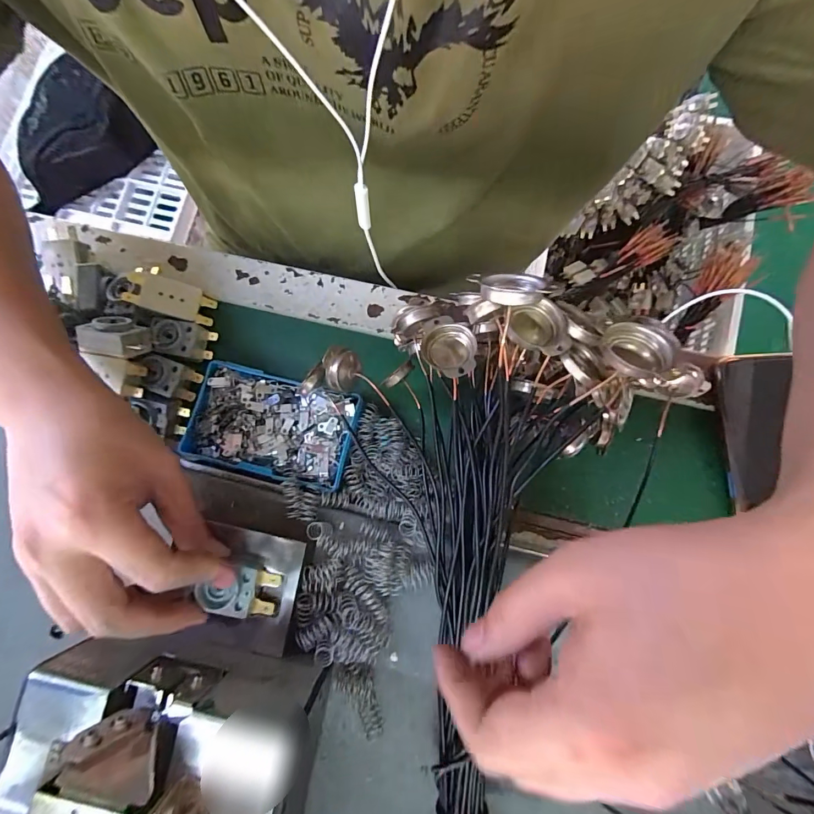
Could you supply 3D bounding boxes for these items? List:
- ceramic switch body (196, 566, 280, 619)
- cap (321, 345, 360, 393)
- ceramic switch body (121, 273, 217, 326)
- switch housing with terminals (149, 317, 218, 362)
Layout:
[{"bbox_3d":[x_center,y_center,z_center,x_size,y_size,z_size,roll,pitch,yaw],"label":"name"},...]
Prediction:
[{"bbox_3d":[-0.094,0.103,0.230,0.042,0.006,0.026,16,74,-21],"label":"ceramic switch body"},{"bbox_3d":[-0.039,-0.023,0.245,0.020,0.018,0.024,-12,81,1],"label":"cap"},{"bbox_3d":[-0.178,-0.080,0.308,0.059,0.013,0.026,14,75,-27],"label":"ceramic switch body"},{"bbox_3d":[-0.171,-0.051,0.312,0.042,0.021,0.027,10,92,-38],"label":"switch housing with terminals"}]

